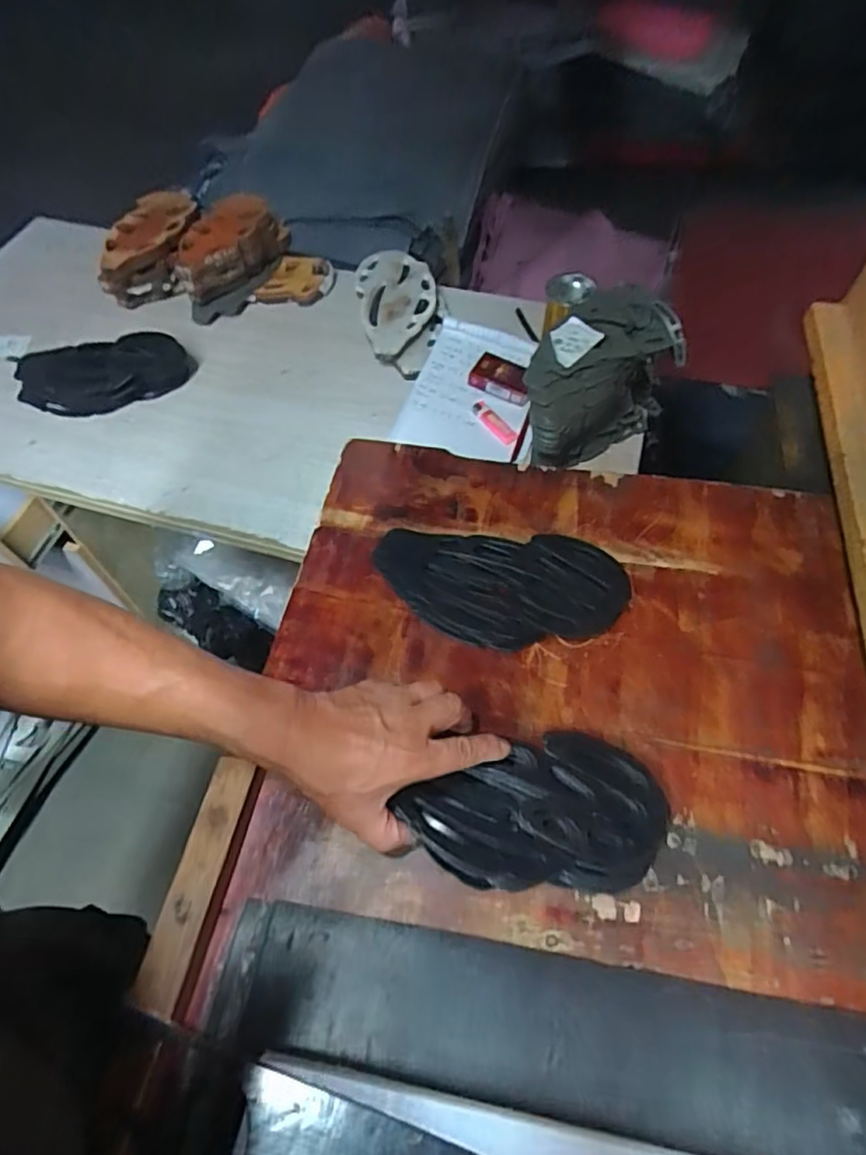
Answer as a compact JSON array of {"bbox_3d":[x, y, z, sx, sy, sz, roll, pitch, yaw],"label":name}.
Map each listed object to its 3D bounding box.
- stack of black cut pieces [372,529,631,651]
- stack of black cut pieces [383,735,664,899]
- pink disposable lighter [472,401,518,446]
[{"bbox_3d":[0.061,0.008,0.582,0.233,0.017,0.118,4,58,6],"label":"stack of black cut pieces"},{"bbox_3d":[0.076,0.180,0.464,0.186,0.032,0.107,-11,58,-3],"label":"stack of black cut pieces"},{"bbox_3d":[0.086,-0.215,0.867,0.021,0.018,0.079,-35,62,-17],"label":"pink disposable lighter"}]

